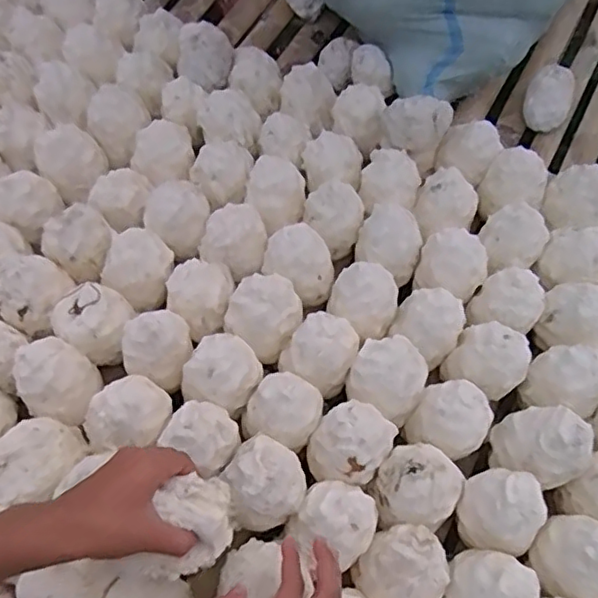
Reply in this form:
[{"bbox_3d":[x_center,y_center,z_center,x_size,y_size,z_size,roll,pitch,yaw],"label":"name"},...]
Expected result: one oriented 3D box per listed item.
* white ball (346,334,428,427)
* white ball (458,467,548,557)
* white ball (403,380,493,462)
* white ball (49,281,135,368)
[{"bbox_3d":[0.104,0.085,0.675,0.082,0.071,0.084,1,65,-2],"label":"white ball"},{"bbox_3d":[0.210,0.218,0.614,0.075,0.070,0.077,1,65,-2],"label":"white ball"},{"bbox_3d":[0.170,0.136,0.669,0.079,0.068,0.073,1,65,-2],"label":"white ball"},{"bbox_3d":[-0.241,0.027,0.709,0.079,0.072,0.082,1,65,-2],"label":"white ball"}]

